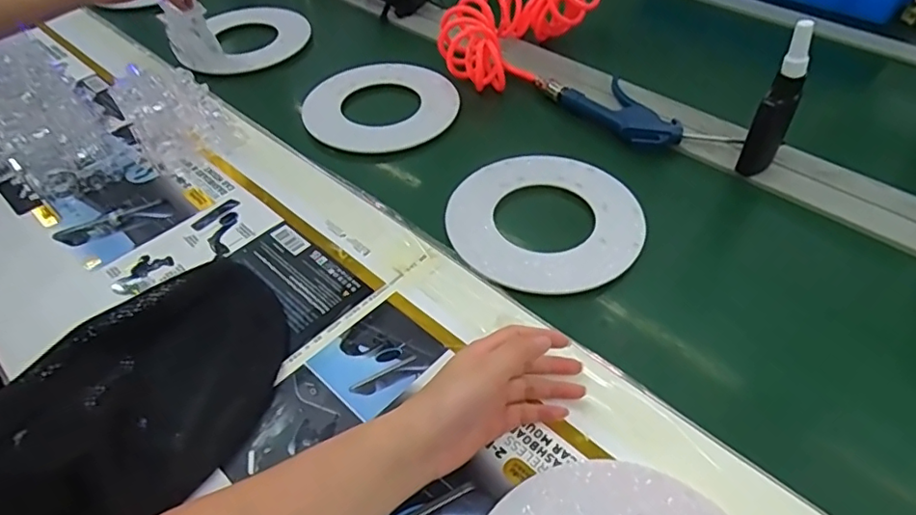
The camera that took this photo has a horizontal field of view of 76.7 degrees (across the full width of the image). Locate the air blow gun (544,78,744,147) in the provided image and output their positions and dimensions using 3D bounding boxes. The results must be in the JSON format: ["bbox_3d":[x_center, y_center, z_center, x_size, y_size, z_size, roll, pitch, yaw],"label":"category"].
[{"bbox_3d":[0.210,-0.168,0.692,0.084,0.023,0.225,-35,55,-27],"label":"air blow gun"}]

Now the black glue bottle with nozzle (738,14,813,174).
[{"bbox_3d":[0.319,-0.150,0.575,0.028,0.161,0.036,29,54,26],"label":"black glue bottle with nozzle"}]

